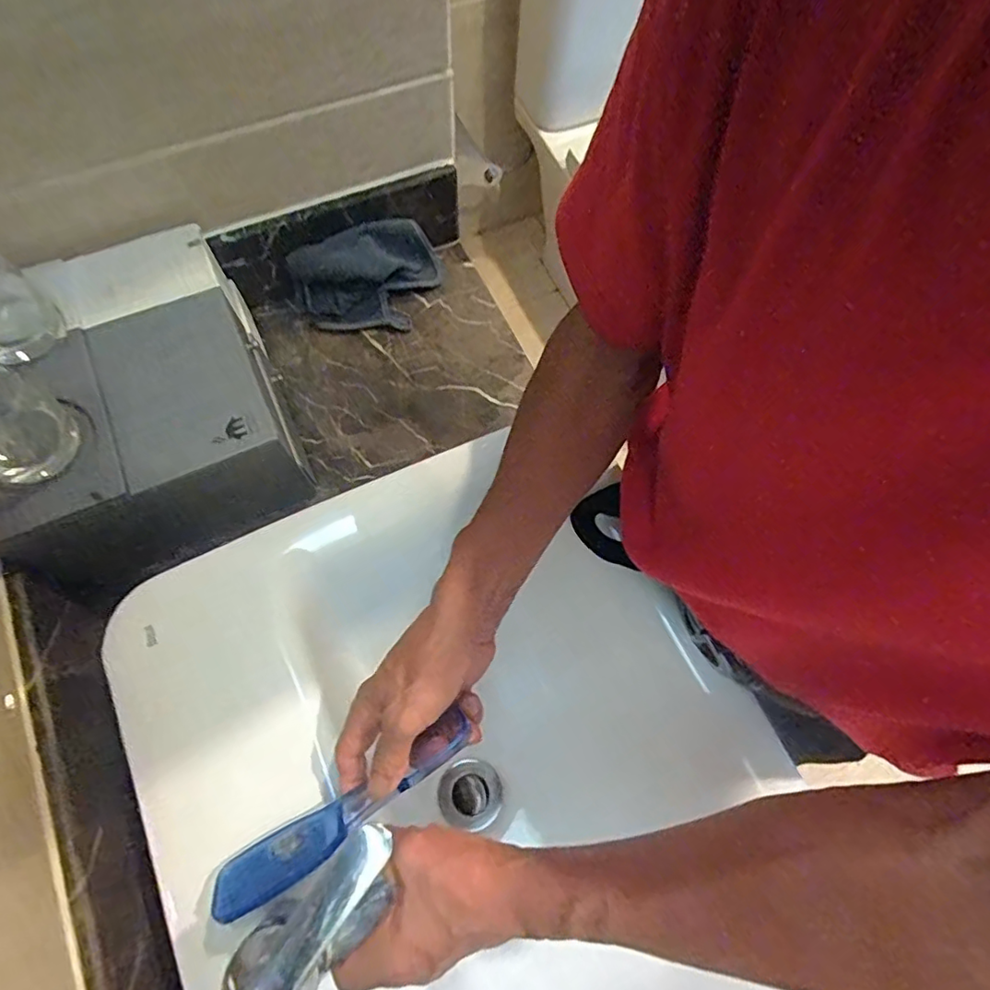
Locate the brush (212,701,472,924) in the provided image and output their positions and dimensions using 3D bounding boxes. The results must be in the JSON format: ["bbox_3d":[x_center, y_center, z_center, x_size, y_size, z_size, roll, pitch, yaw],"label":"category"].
[{"bbox_3d":[-0.096,0.203,0.362,0.183,0.029,0.031,-35,75,-2],"label":"brush"}]

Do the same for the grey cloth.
[{"bbox_3d":[-0.136,-0.247,0.640,0.159,0.108,0.032,-32,33,-15],"label":"grey cloth"}]

